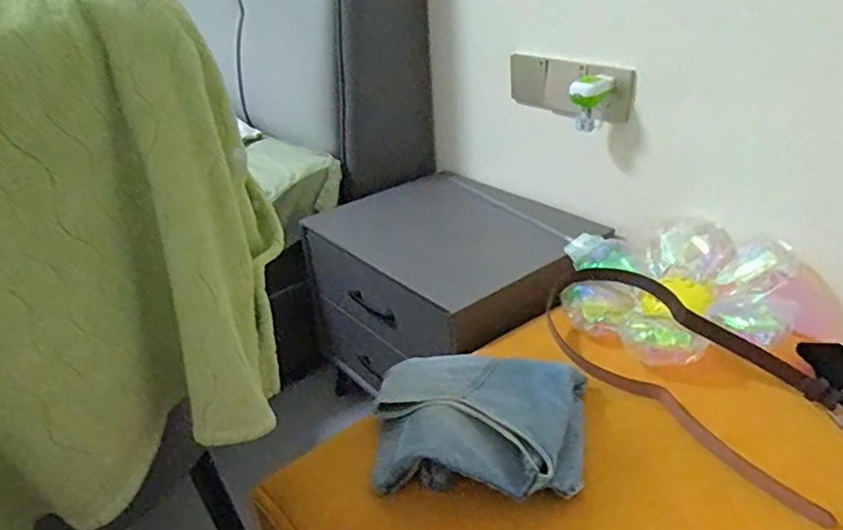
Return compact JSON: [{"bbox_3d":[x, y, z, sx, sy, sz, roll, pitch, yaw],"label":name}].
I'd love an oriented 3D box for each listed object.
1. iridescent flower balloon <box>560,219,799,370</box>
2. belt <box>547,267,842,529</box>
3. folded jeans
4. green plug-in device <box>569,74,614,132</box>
[{"bbox_3d":[0.365,0.029,0.871,0.309,0.083,0.287,6,31,18],"label":"iridescent flower balloon"},{"bbox_3d":[0.338,0.109,0.756,0.189,0.071,0.445,-19,32,-25],"label":"belt"},{"bbox_3d":[0.061,0.174,0.698,0.243,0.059,0.207,3,30,13],"label":"folded jeans"},{"bbox_3d":[0.277,-0.265,0.978,0.067,0.083,0.053,6,31,18],"label":"green plug-in device"}]

